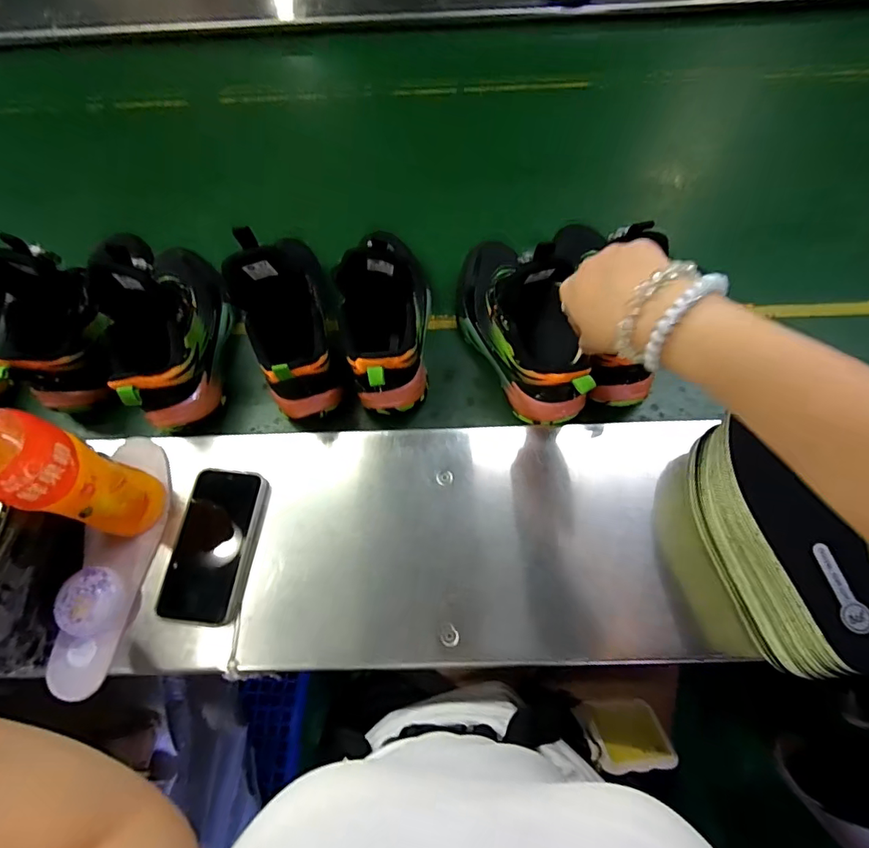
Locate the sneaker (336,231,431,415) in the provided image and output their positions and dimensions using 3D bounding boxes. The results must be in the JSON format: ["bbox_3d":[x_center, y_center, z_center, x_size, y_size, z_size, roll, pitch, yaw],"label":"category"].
[{"bbox_3d":[-0.053,-0.129,0.541,0.084,0.158,0.233,1,68,3],"label":"sneaker"}]

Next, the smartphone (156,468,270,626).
[{"bbox_3d":[-0.223,0.121,0.487,0.082,0.007,0.149,7,68,5],"label":"smartphone"}]

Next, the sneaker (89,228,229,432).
[{"bbox_3d":[-0.325,-0.135,0.543,0.119,0.140,0.260,-13,68,-3],"label":"sneaker"}]

